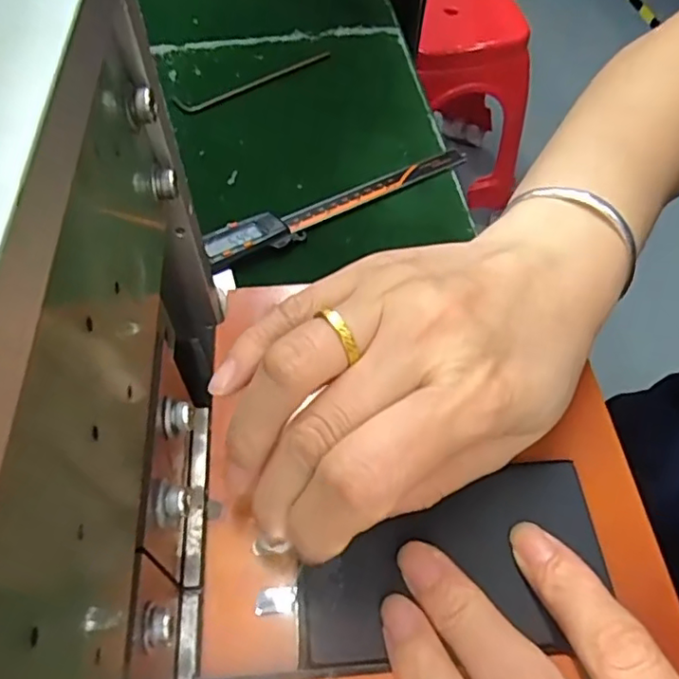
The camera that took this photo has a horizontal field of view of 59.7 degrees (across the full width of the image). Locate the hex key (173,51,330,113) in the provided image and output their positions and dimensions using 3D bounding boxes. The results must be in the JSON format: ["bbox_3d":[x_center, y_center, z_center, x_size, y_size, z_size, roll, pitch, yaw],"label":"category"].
[{"bbox_3d":[-0.071,-0.223,0.512,0.144,0.004,0.021,-26,59,-16],"label":"hex key"}]

